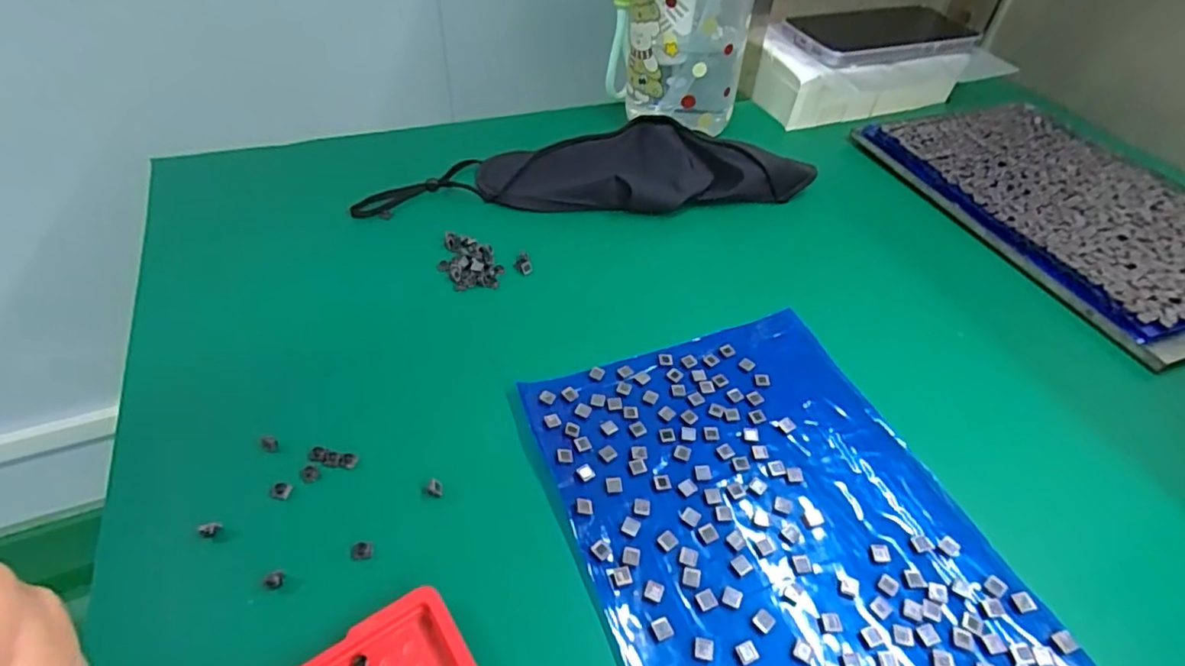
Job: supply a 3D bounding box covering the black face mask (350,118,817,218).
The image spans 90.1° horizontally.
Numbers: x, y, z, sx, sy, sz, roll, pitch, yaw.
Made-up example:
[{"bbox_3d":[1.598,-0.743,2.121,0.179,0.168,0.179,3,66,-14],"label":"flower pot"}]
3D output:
[{"bbox_3d":[-0.003,-0.108,0.381,0.278,0.028,0.069,-3,48,-5],"label":"black face mask"}]

